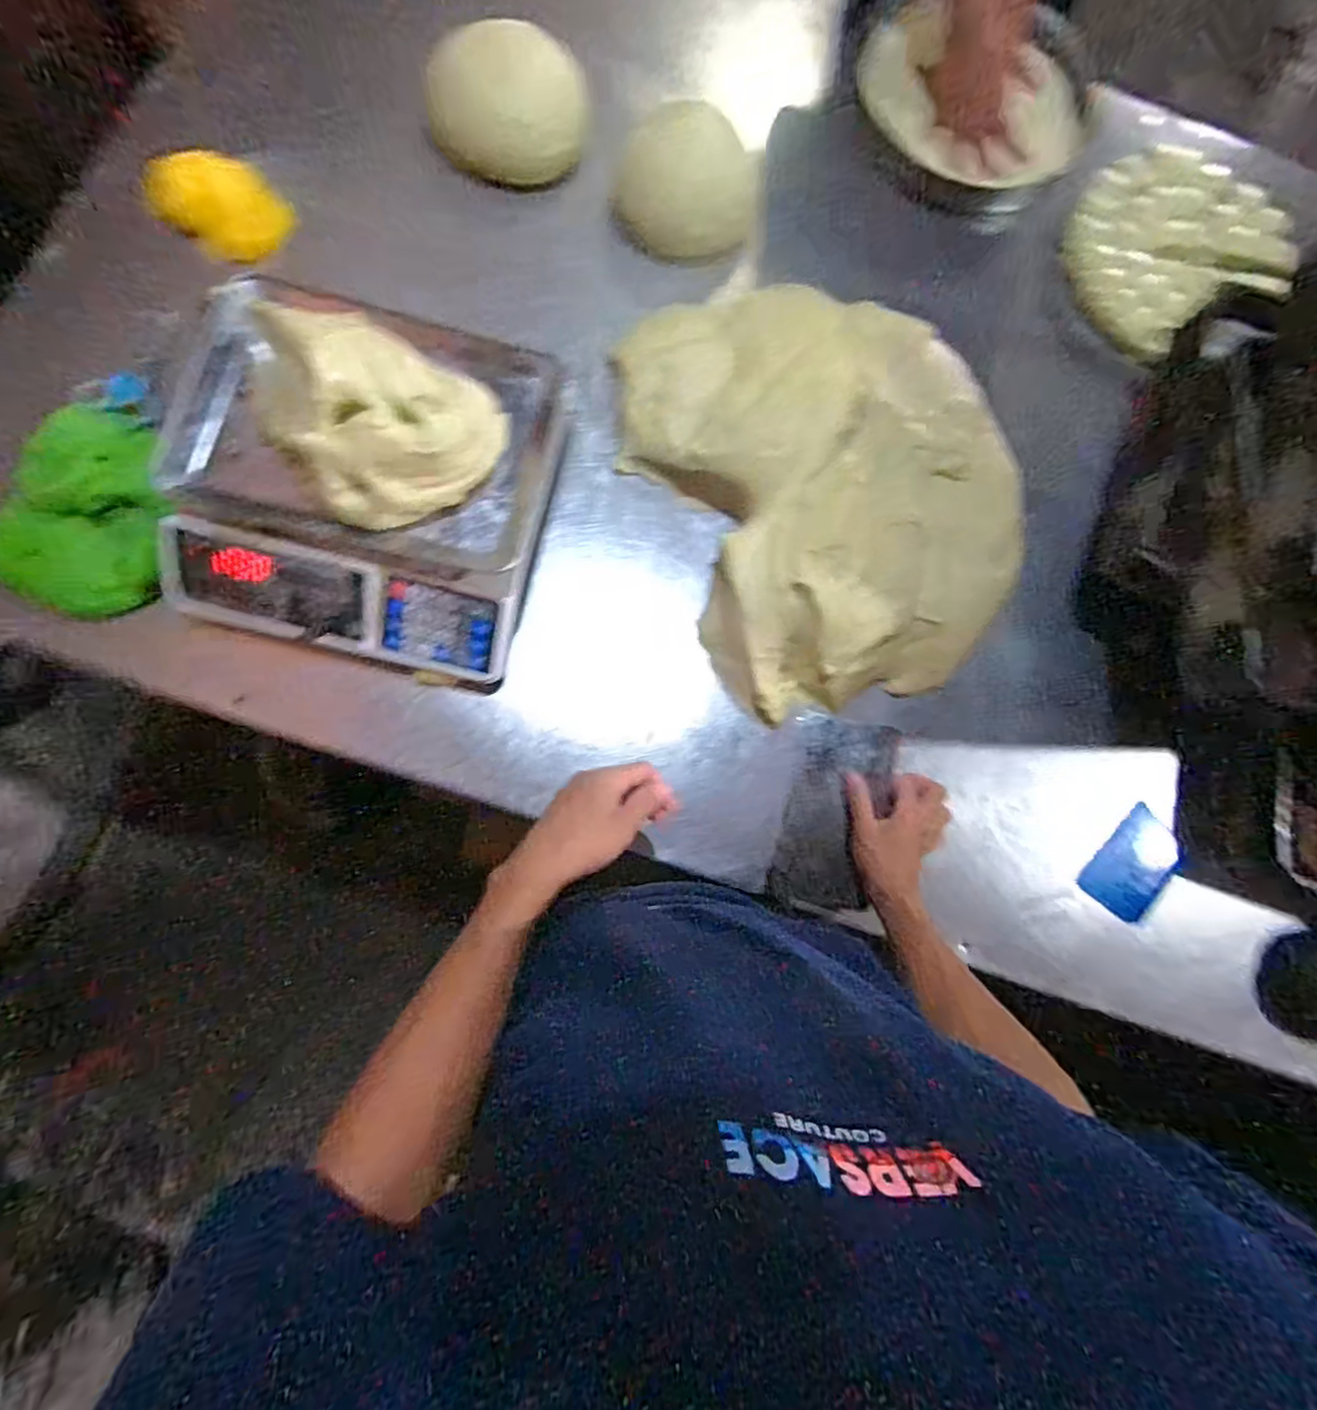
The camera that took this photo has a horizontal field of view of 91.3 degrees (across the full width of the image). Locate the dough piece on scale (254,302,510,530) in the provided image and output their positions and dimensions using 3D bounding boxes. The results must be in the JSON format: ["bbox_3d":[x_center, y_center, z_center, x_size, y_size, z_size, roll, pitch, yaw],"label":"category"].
[{"bbox_3d":[-0.253,-0.262,0.581,0.176,0.092,0.196,-44,88,-12],"label":"dough piece on scale"}]

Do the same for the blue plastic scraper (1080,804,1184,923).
[{"bbox_3d":[0.548,0.186,0.738,0.083,0.012,0.119,42,84,6],"label":"blue plastic scraper"}]

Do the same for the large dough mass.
[{"bbox_3d":[0.200,-0.255,0.719,0.414,0.073,0.496,-24,84,-11],"label":"large dough mass"}]

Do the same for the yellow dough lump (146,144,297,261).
[{"bbox_3d":[-0.501,-0.574,0.745,0.128,0.070,0.089,-43,88,-12],"label":"yellow dough lump"}]

